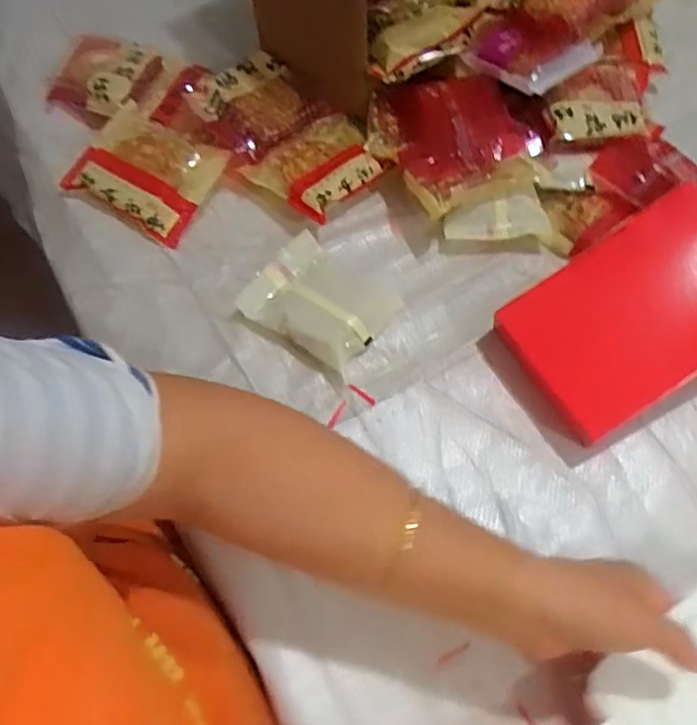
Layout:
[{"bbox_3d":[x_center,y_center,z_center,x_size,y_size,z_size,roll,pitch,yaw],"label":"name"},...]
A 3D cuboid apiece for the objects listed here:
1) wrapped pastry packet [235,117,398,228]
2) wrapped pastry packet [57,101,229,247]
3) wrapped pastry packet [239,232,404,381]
[{"bbox_3d":[-0.027,-0.188,0.631,0.119,0.035,0.097,-35,69,-18],"label":"wrapped pastry packet"},{"bbox_3d":[-0.196,-0.185,0.621,0.123,0.027,0.105,29,79,3],"label":"wrapped pastry packet"},{"bbox_3d":[-0.025,-0.054,0.569,0.116,0.034,0.099,31,67,13],"label":"wrapped pastry packet"}]

